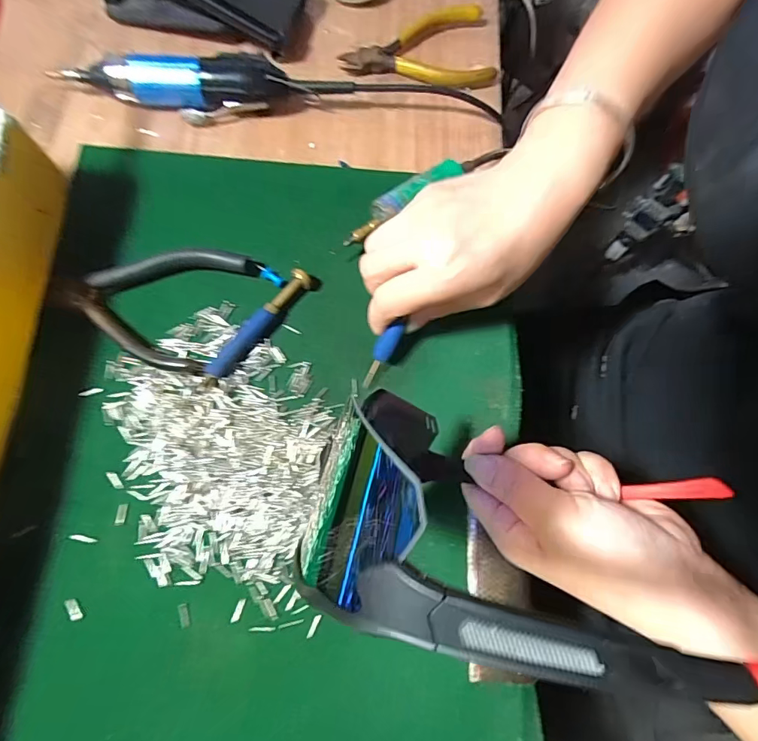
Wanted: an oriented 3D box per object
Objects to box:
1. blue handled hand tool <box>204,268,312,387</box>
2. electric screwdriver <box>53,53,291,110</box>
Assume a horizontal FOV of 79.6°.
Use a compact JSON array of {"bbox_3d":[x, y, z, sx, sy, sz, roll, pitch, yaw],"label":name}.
[{"bbox_3d":[-0.077,-0.028,0.286,0.012,0.012,0.091,38,75,10],"label":"blue handled hand tool"},{"bbox_3d":[-0.153,-0.212,0.338,0.166,0.034,0.026,-1,72,-2],"label":"electric screwdriver"}]

